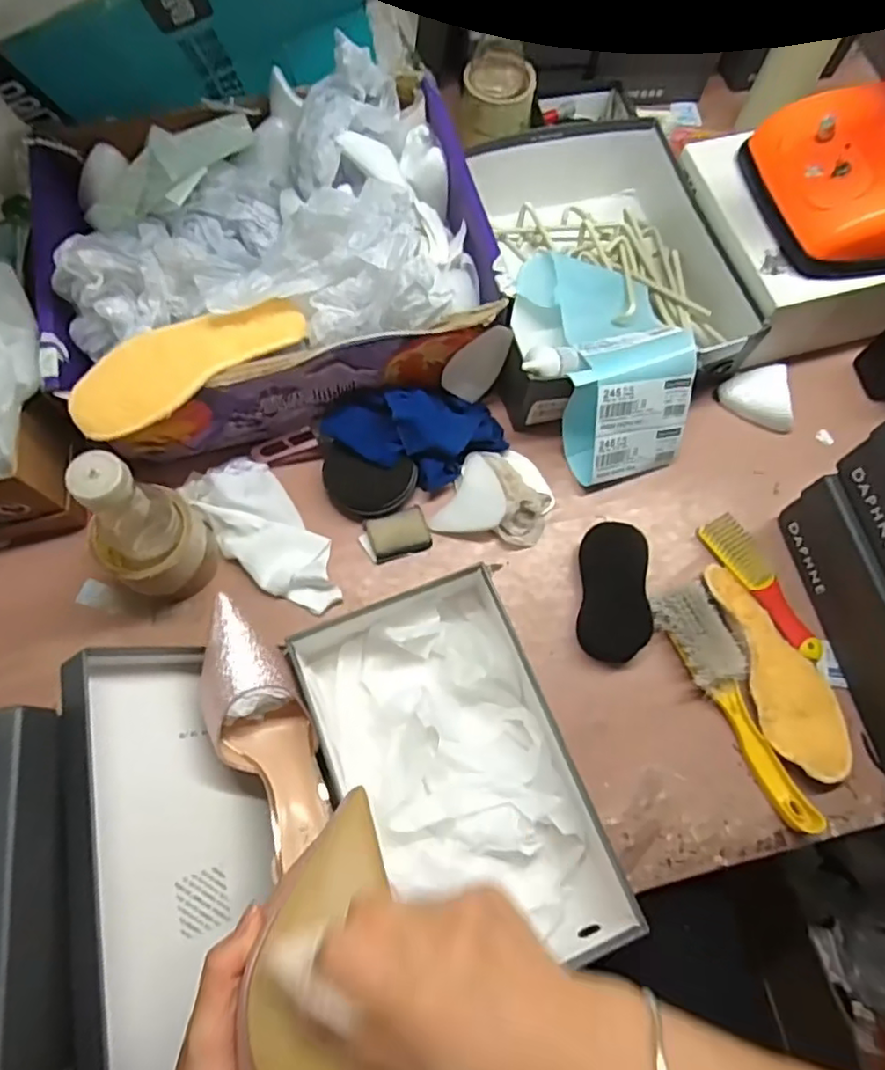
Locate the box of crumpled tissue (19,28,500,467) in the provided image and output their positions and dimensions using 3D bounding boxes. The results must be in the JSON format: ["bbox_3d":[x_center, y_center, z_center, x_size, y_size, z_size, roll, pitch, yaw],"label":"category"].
[{"bbox_3d":[-0.164,-0.263,0.614,0.399,0.162,0.323,-15,72,-7],"label":"box of crumpled tissue"}]

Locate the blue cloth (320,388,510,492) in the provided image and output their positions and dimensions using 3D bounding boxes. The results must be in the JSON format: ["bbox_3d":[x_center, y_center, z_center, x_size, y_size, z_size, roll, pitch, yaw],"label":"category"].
[{"bbox_3d":[-0.024,-0.098,0.620,0.180,0.057,0.089,-10,72,-5],"label":"blue cloth"}]

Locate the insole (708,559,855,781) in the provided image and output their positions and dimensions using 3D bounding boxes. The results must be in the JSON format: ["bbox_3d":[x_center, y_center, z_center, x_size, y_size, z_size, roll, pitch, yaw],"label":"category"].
[{"bbox_3d":[0.311,0.120,0.580,0.071,0.019,0.199,-13,72,-6],"label":"insole"}]

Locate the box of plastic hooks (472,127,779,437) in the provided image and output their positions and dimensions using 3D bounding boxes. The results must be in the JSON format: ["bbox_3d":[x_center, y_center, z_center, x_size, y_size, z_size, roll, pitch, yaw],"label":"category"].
[{"bbox_3d":[0.167,-0.289,0.688,0.265,0.097,0.335,-8,72,-4],"label":"box of plastic hooks"}]

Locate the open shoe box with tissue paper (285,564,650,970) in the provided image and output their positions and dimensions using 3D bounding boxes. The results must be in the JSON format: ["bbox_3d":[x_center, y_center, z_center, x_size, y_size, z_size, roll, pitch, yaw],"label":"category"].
[{"bbox_3d":[0.010,0.192,0.521,0.196,0.077,0.296,-17,73,-7],"label":"open shoe box with tissue paper"}]

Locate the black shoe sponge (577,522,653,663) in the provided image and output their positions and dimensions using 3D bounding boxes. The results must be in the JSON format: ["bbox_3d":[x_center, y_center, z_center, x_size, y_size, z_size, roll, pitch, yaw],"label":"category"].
[{"bbox_3d":[0.165,0.054,0.601,0.060,0.034,0.126,5,71,0],"label":"black shoe sponge"}]

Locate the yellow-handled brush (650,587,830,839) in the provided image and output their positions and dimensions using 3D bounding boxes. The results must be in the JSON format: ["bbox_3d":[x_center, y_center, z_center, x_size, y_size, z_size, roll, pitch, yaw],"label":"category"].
[{"bbox_3d":[0.270,0.149,0.565,0.058,0.030,0.225,-25,74,-10],"label":"yellow-handled brush"}]

